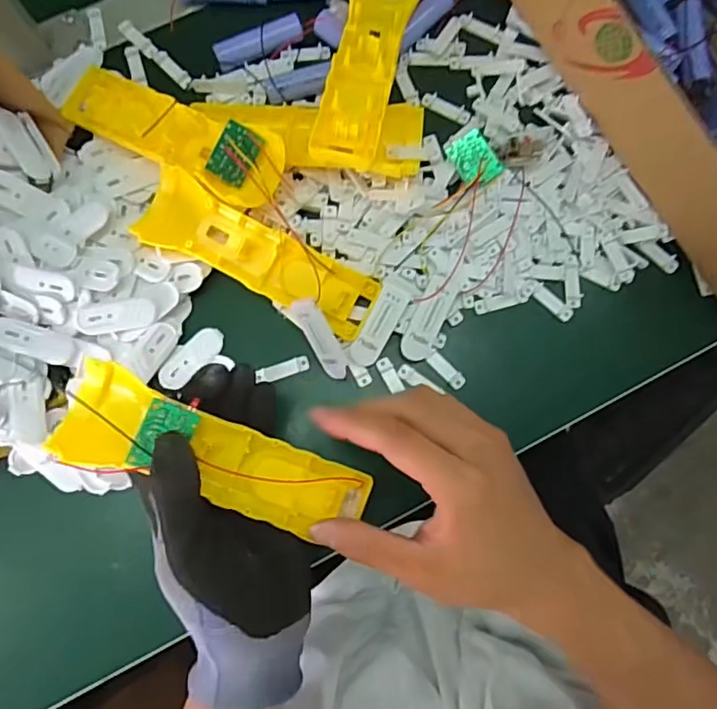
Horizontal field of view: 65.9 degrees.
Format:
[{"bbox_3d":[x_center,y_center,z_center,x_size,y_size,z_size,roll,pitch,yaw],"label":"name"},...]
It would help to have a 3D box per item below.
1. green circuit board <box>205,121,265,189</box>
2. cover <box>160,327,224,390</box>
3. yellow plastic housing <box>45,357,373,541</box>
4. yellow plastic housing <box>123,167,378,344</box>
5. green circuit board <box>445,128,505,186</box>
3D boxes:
[{"bbox_3d":[-0.077,-0.125,0.345,0.025,0.004,0.034,25,104,-24],"label":"green circuit board"},{"bbox_3d":[-0.111,0.002,0.366,0.049,0.004,0.019,-44,82,-8],"label":"cover"},{"bbox_3d":[-0.073,0.054,0.293,0.162,0.027,0.046,22,80,-11],"label":"yellow plastic housing"},{"bbox_3d":[-0.065,-0.064,0.357,0.160,0.020,0.047,28,80,5],"label":"yellow plastic housing"},{"bbox_3d":[0.080,-0.133,0.378,0.026,0.005,0.035,-33,88,7],"label":"green circuit board"}]

